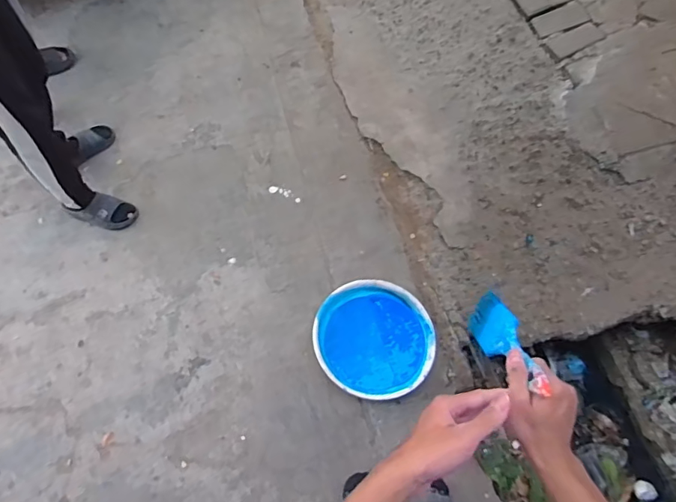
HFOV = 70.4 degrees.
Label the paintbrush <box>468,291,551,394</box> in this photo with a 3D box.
[{"bbox_3d":[0.213,0.116,0.609,0.010,0.205,0.061,34,103,-14],"label":"paintbrush"}]

